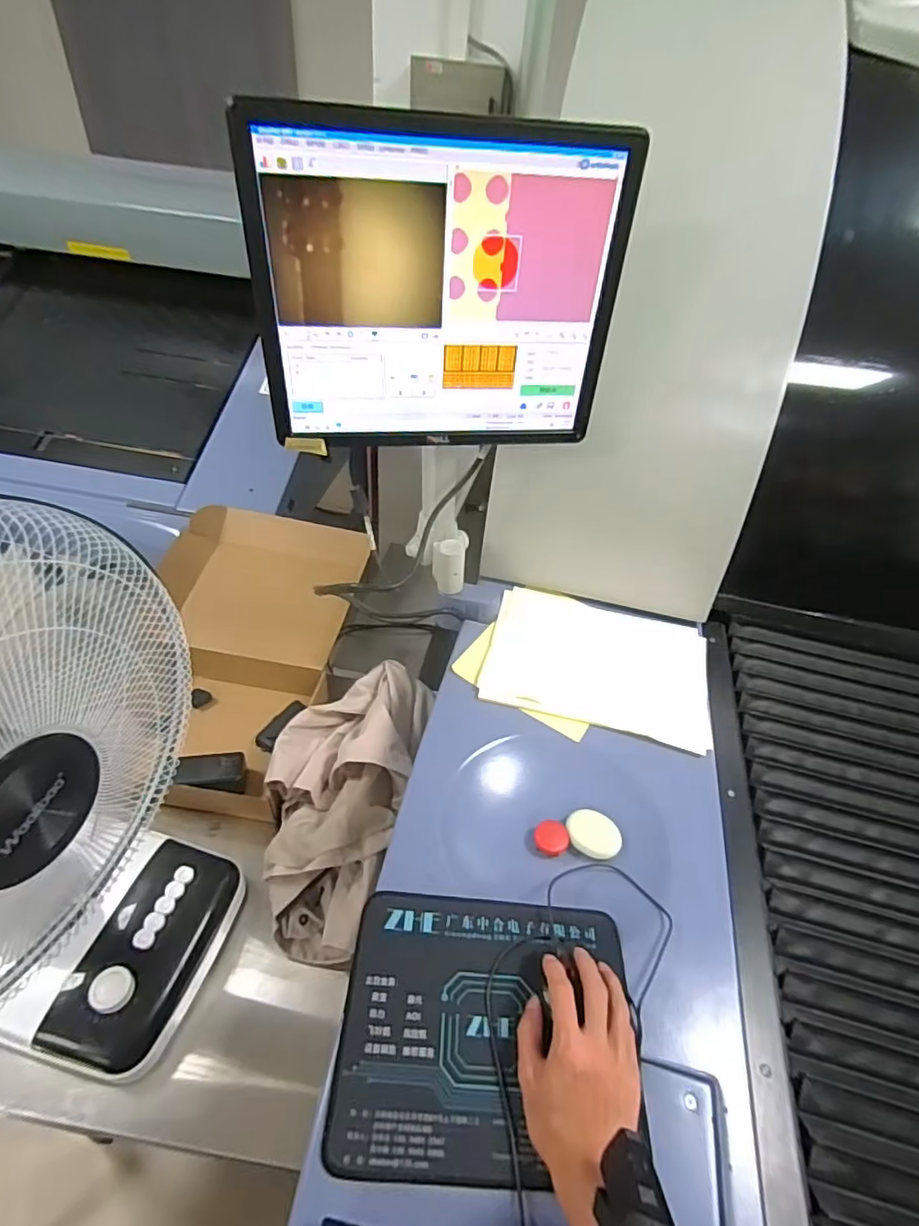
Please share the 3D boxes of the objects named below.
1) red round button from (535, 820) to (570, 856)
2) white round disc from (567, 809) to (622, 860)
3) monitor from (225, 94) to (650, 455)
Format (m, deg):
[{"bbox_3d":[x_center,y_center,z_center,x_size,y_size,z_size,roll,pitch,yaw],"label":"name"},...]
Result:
[{"bbox_3d":[0.106,0.259,0.662,0.038,0.009,0.038,3,43,-3],"label":"red round button"},{"bbox_3d":[0.155,0.255,0.665,0.062,0.008,0.048,24,46,19],"label":"white round disc"},{"bbox_3d":[-0.018,-0.317,0.603,0.371,0.295,0.041,-5,44,-11],"label":"monitor"}]

